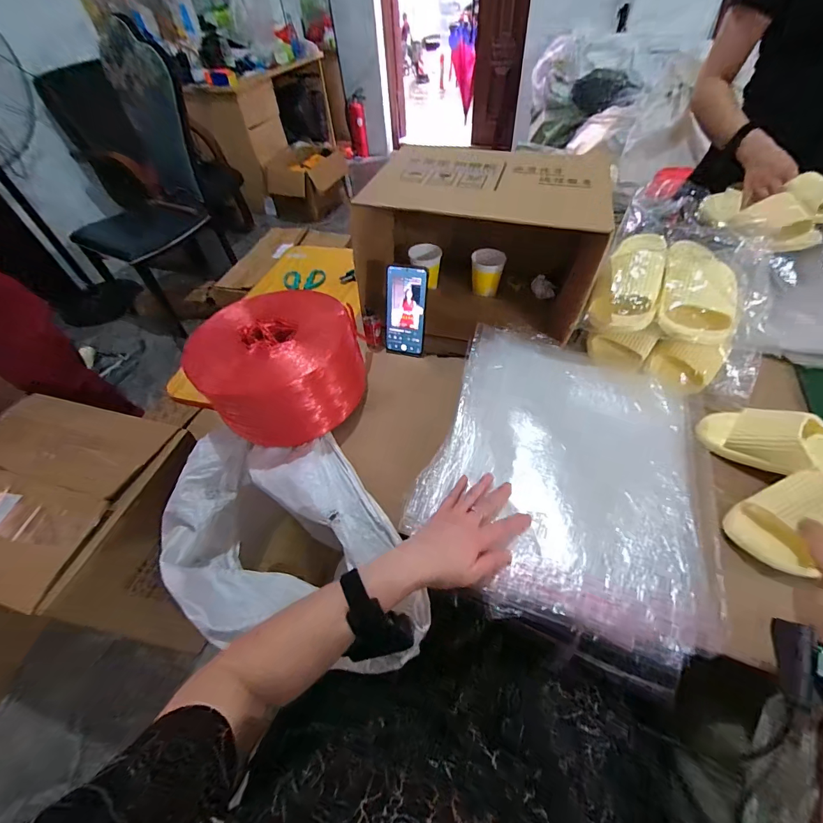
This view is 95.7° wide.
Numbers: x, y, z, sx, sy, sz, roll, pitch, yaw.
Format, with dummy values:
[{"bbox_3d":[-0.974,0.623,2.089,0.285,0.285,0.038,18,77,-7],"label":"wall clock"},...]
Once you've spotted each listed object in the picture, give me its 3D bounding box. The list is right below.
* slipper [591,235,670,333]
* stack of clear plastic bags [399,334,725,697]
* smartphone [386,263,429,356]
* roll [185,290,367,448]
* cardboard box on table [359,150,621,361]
[{"bbox_3d":[0.375,-0.232,0.633,0.091,0.080,0.220,19,54,19],"label":"slipper"},{"bbox_3d":[0.217,0.072,0.527,0.357,0.070,0.421,18,58,16],"label":"stack of clear plastic bags"},{"bbox_3d":[-0.011,-0.179,0.674,0.072,0.158,0.010,9,32,8],"label":"smartphone"},{"bbox_3d":[-0.215,-0.077,0.624,0.249,0.127,0.249,-2,51,2],"label":"roll"},{"bbox_3d":[0.143,-0.326,0.750,0.392,0.286,0.321,11,52,12],"label":"cardboard box on table"}]

